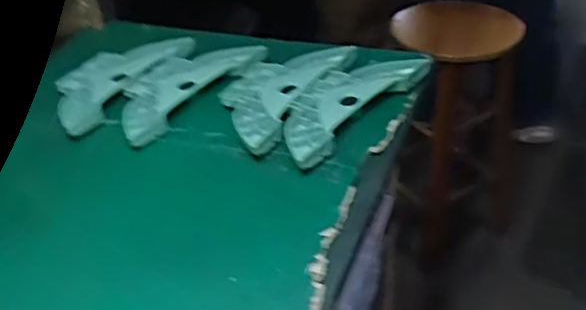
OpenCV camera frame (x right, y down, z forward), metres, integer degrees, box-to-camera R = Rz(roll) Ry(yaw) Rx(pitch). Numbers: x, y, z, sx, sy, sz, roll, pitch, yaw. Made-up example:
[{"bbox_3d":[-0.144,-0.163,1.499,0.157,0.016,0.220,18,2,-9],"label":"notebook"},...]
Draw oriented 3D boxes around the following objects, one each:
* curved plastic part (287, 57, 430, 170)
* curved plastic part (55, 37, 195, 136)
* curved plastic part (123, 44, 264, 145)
[{"bbox_3d":[0.064,-0.068,0.762,0.099,0.022,0.249,27,48,34],"label":"curved plastic part"},{"bbox_3d":[-0.249,-0.117,0.851,0.117,0.015,0.234,20,43,29],"label":"curved plastic part"},{"bbox_3d":[-0.149,-0.098,0.822,0.113,0.022,0.232,26,46,34],"label":"curved plastic part"}]

